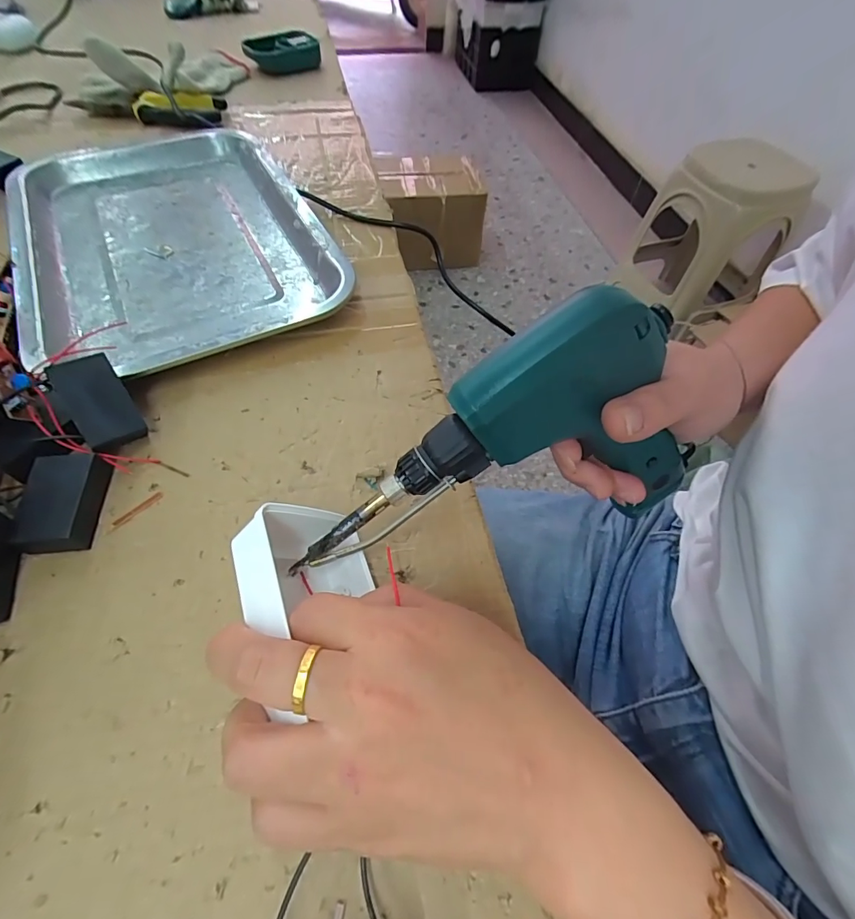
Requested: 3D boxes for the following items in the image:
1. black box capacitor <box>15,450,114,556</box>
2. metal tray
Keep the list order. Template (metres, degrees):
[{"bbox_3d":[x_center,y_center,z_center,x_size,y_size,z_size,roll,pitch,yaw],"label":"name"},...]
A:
[{"bbox_3d":[-0.182,0.022,0.224,0.029,0.020,0.049,-6,58,-7],"label":"black box capacitor"},{"bbox_3d":[-0.202,-0.179,0.350,0.206,0.021,0.304,-23,61,-17],"label":"metal tray"}]

